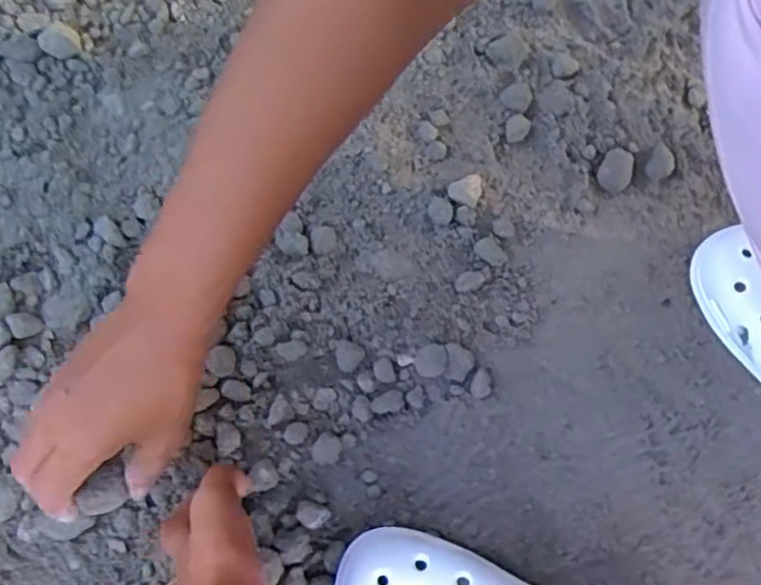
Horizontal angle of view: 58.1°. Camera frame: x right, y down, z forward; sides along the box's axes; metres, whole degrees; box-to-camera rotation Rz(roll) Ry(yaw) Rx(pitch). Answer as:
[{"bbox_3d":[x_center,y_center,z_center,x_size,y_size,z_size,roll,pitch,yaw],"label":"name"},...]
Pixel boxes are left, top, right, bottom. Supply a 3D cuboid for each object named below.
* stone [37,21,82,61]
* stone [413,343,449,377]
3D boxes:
[{"bbox_3d":[-0.245,-0.192,0.524,0.028,0.018,0.029,1,79,-5],"label":"stone"},{"bbox_3d":[0.036,0.048,0.480,0.023,0.011,0.023,1,79,-5],"label":"stone"}]

